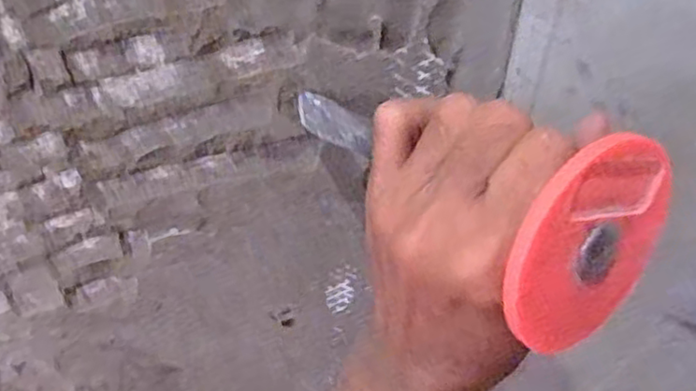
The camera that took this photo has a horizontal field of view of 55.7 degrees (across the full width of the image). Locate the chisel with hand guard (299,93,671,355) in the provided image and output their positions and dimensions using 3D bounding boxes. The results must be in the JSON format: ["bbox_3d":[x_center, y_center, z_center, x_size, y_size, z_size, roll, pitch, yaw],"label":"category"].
[{"bbox_3d":[0.035,-0.014,0.281,0.075,0.074,0.175,-18,30,-29],"label":"chisel with hand guard"}]

